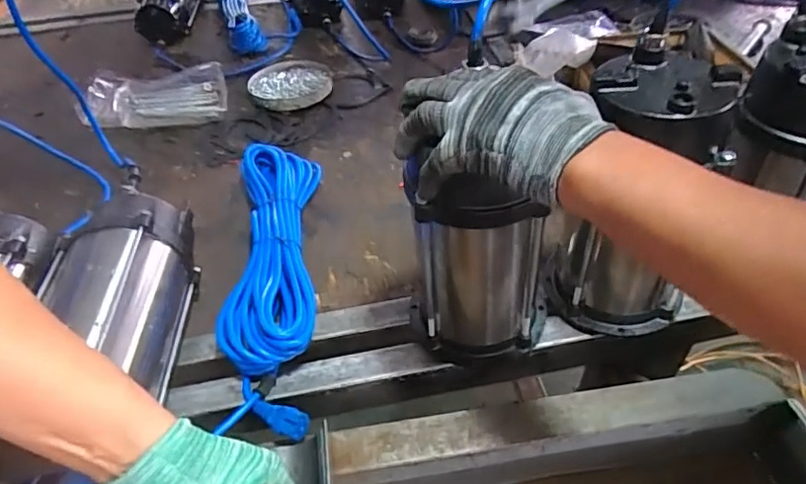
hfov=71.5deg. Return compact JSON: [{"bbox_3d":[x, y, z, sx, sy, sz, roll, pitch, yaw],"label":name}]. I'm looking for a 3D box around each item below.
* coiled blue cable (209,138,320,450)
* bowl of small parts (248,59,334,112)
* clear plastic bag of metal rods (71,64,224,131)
[{"bbox_3d":[-0.154,0.023,0.650,0.106,0.053,0.425,-6,45,-1],"label":"coiled blue cable"},{"bbox_3d":[-0.195,-0.273,0.973,0.138,0.024,0.150,-2,45,2],"label":"bowl of small parts"},{"bbox_3d":[-0.425,-0.238,0.946,0.241,0.035,0.130,-5,45,-1],"label":"clear plastic bag of metal rods"}]

